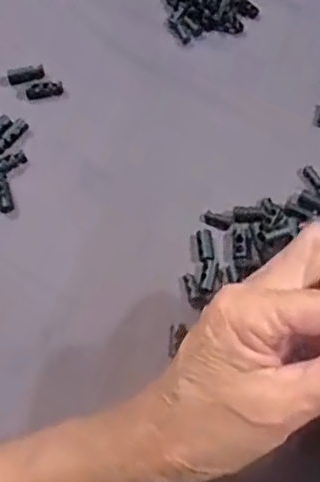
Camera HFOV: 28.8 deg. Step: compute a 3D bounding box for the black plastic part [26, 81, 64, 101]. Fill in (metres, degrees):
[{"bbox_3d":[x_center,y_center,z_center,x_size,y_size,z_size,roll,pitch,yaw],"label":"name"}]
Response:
[{"bbox_3d":[-0.077,-0.100,0.414,0.025,0.008,0.009,-10,67,-4],"label":"black plastic part"}]

